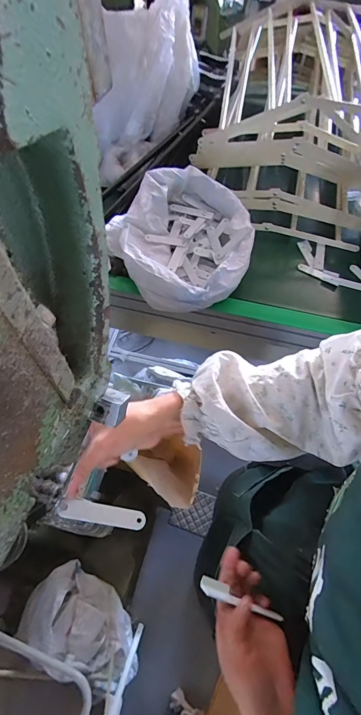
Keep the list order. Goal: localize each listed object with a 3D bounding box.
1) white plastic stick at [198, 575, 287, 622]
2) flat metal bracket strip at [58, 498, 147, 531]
[{"bbox_3d":[0.066,0.264,0.367,0.096,0.009,0.020,26,25,-2],"label":"white plastic stick"},{"bbox_3d":[-0.077,0.159,0.346,0.085,0.004,0.019,17,60,-13],"label":"flat metal bracket strip"}]

